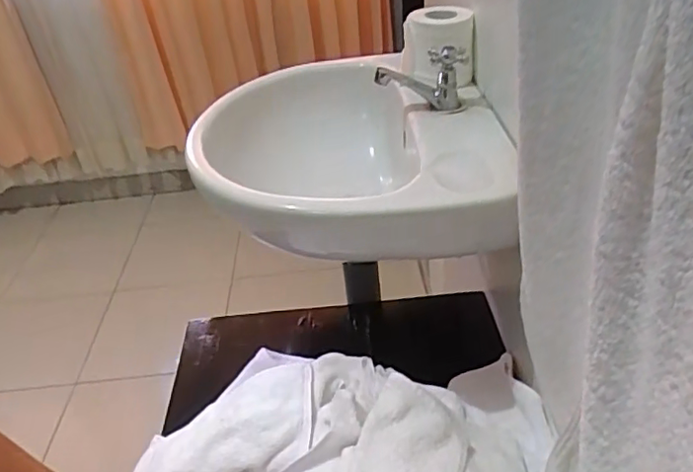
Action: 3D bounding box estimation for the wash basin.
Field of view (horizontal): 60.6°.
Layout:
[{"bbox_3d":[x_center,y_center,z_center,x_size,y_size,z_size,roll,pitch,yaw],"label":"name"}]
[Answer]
[{"bbox_3d":[-0.010,-0.137,0.821,0.415,0.194,0.424,-3,35,5],"label":"wash basin"}]

